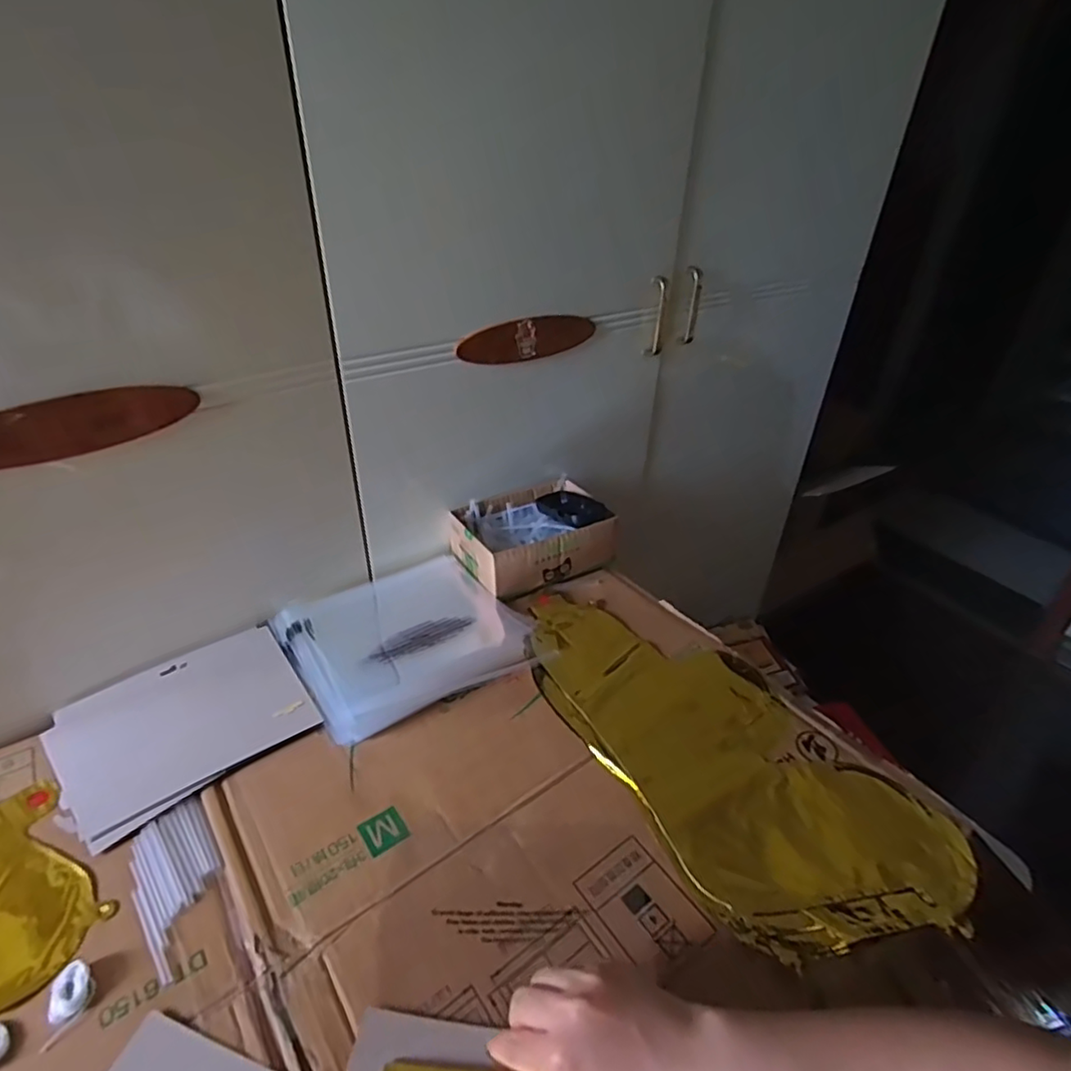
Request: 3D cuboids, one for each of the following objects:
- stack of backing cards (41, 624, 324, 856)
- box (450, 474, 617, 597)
[{"bbox_3d":[-0.332,0.176,0.590,0.205,0.013,0.165,-27,44,-36],"label":"stack of backing cards"},{"bbox_3d":[-0.006,-0.003,0.795,0.184,0.077,0.138,-16,38,-25],"label":"box"}]

